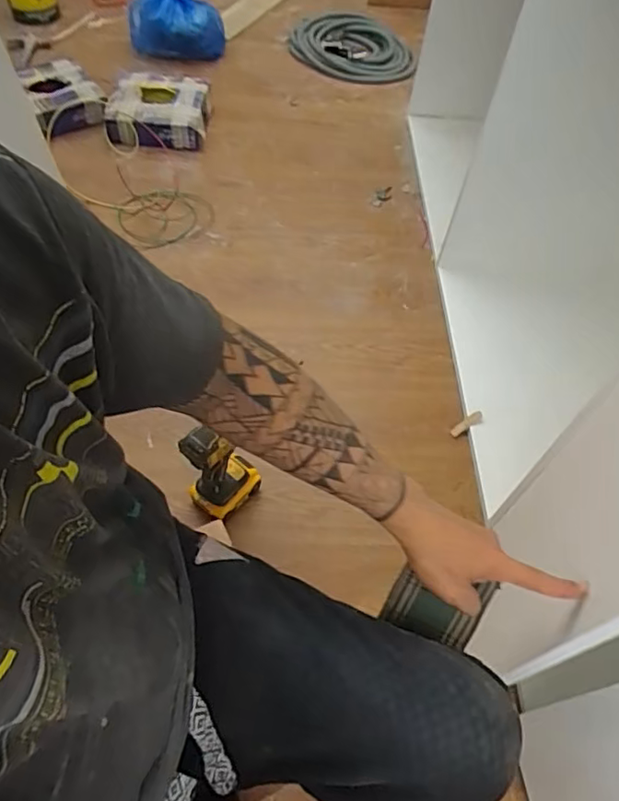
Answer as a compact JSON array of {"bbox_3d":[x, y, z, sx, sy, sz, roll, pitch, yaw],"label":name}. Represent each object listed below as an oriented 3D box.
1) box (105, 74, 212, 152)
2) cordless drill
[{"bbox_3d":[-0.420,-0.826,1.659,0.265,0.103,0.277,2,56,-4],"label":"box"},{"bbox_3d":[-0.140,0.112,0.967,0.116,0.259,0.064,-30,64,-23],"label":"cordless drill"}]

